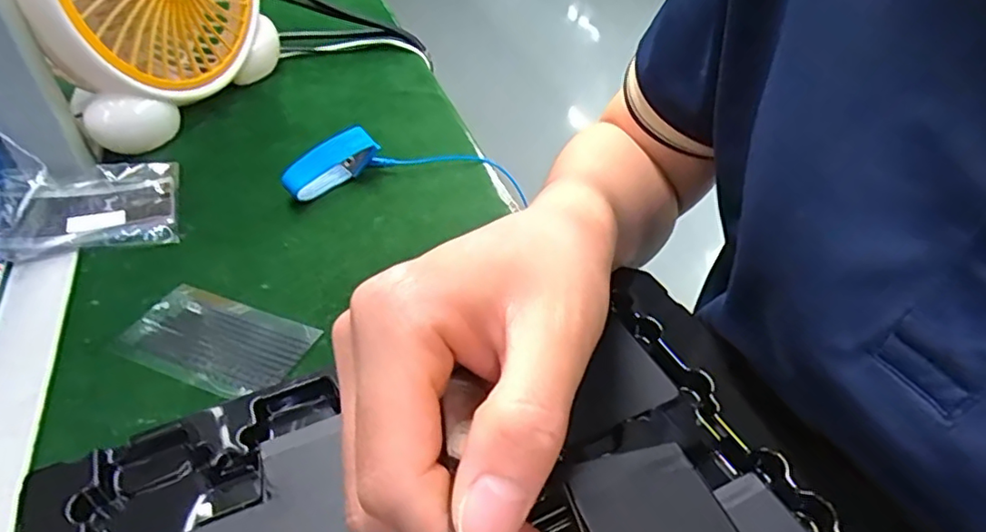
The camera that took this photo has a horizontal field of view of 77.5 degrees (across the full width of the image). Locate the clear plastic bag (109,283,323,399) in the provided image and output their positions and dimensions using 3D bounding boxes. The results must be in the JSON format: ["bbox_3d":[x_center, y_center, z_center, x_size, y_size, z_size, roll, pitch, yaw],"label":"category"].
[{"bbox_3d":[-0.160,0.041,0.354,0.102,0.004,0.058,15,44,17],"label":"clear plastic bag"}]

